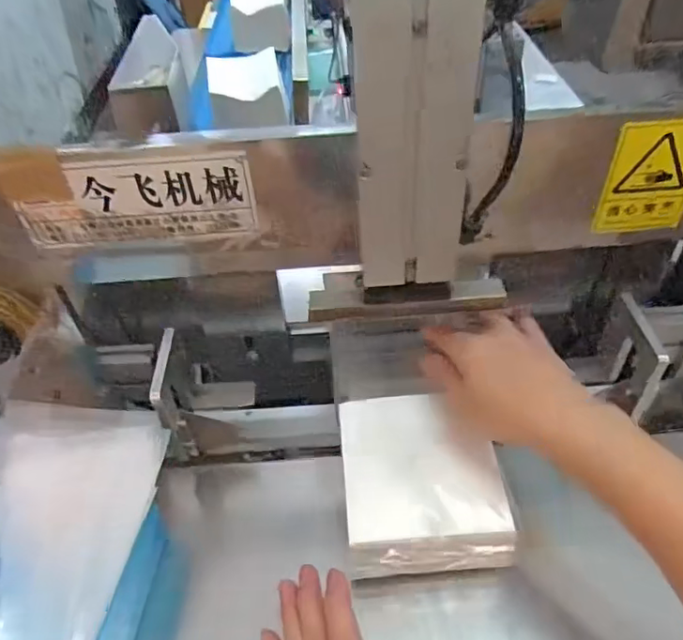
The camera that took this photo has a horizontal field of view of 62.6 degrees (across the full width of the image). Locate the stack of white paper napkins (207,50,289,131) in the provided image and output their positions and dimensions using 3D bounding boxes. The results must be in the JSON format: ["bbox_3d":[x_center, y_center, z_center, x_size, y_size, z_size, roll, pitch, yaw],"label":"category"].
[{"bbox_3d":[-0.155,-0.383,0.929,0.120,0.066,0.127,-8,45,-2],"label":"stack of white paper napkins"}]

